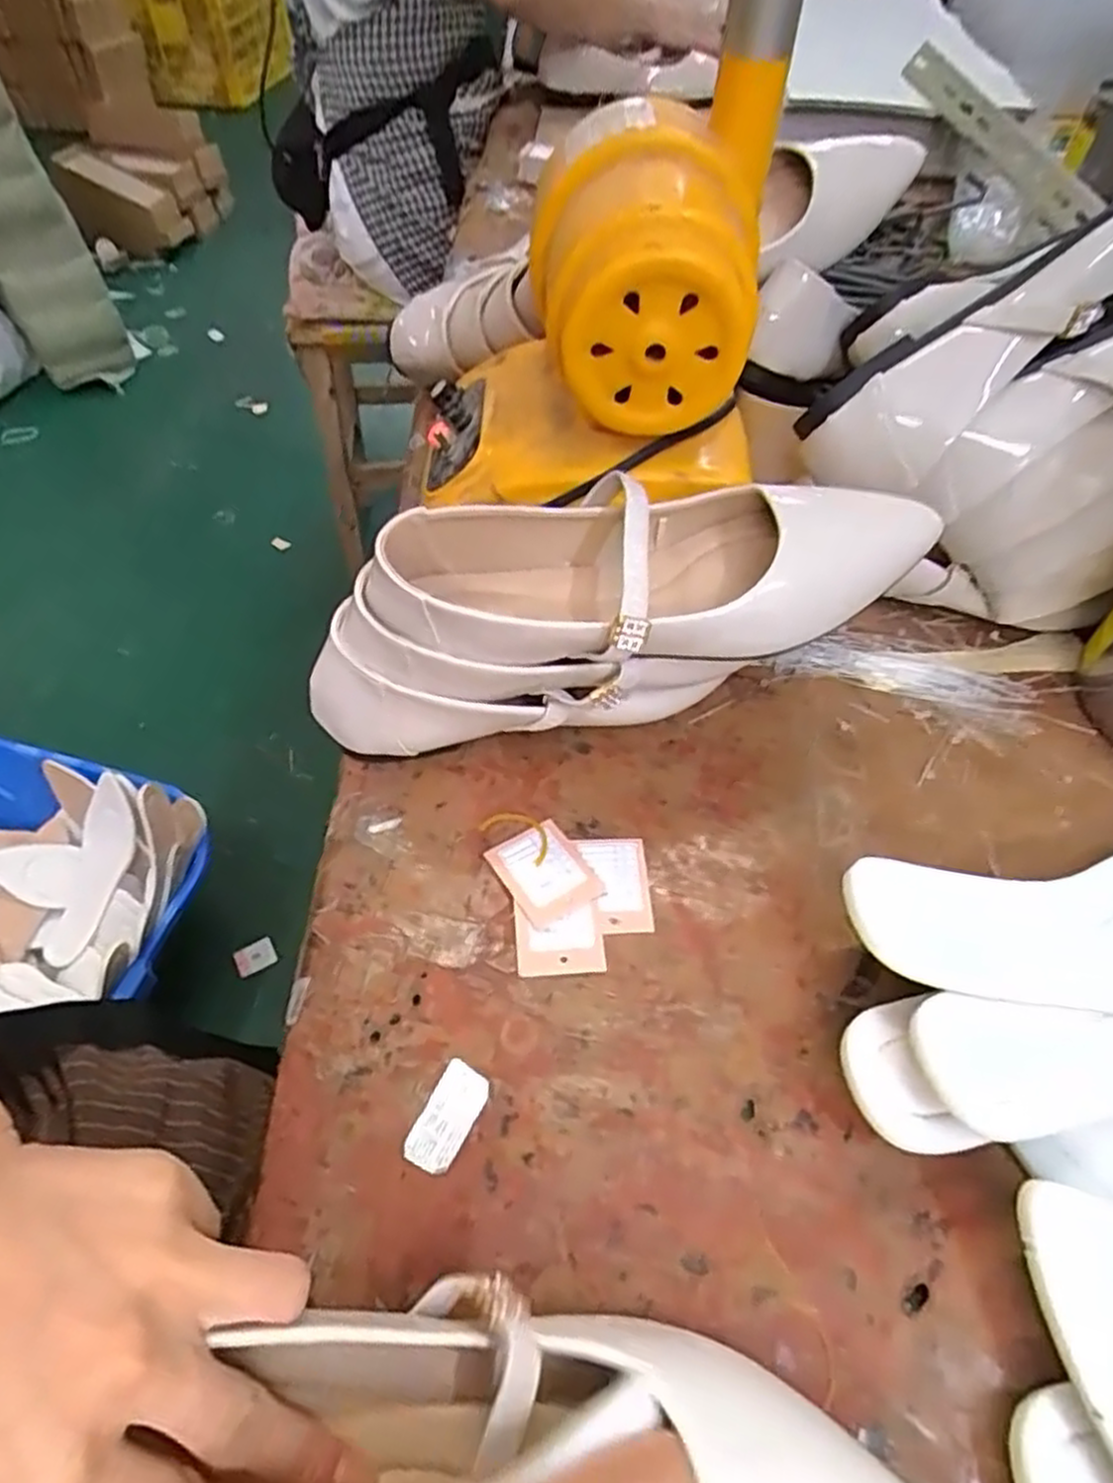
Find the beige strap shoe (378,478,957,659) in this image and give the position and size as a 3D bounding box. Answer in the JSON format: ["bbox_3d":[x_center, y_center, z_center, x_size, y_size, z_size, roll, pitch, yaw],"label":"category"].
[{"bbox_3d":[0.049,-0.076,0.365,0.254,0.058,0.097,-13,55,-11],"label":"beige strap shoe"}]

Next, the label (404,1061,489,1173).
[{"bbox_3d":[-0.043,0.149,0.304,0.021,0.004,0.039,22,56,15],"label":"label"}]

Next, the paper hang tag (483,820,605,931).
[{"bbox_3d":[-0.006,0.062,0.367,0.039,0.004,0.047,-27,57,-23],"label":"paper hang tag"}]

